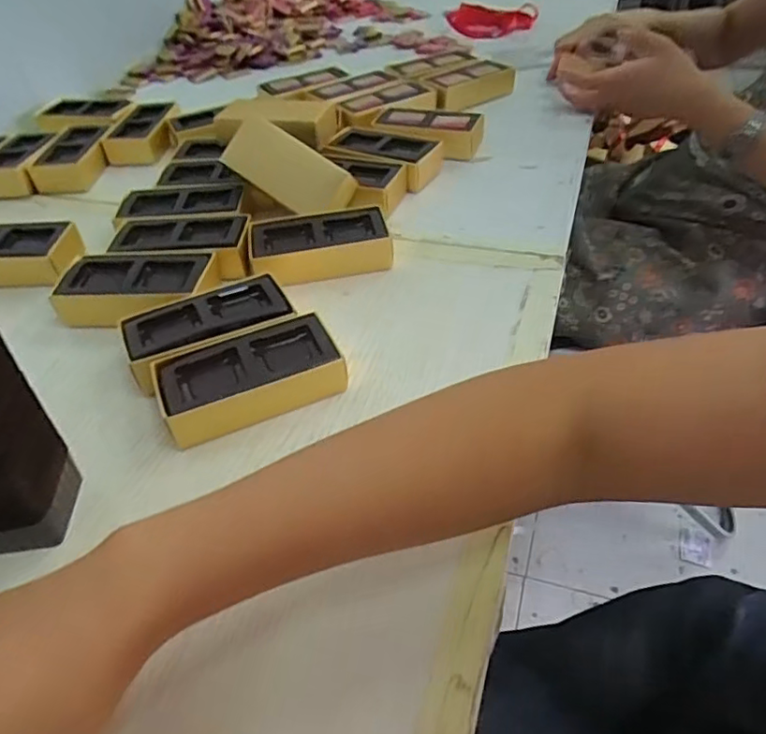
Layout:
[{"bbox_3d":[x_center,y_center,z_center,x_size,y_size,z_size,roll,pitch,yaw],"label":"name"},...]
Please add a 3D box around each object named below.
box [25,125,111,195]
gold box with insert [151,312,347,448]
[{"bbox_3d":[-0.343,-0.237,0.670,0.055,0.034,0.121,-3,43,2],"label":"box"},{"bbox_3d":[-0.086,0.009,0.392,0.112,0.034,0.064,-19,45,-15],"label":"gold box with insert"}]

